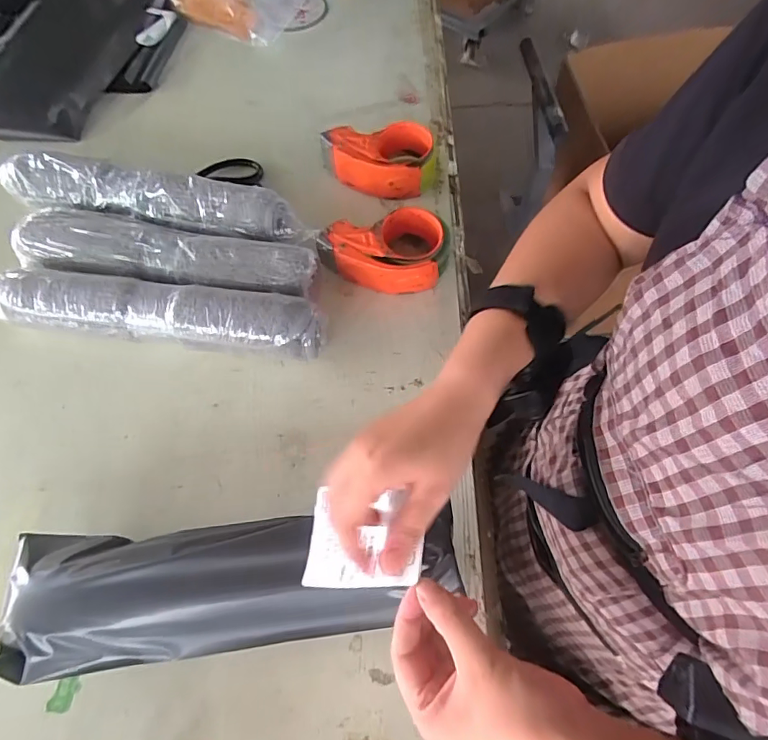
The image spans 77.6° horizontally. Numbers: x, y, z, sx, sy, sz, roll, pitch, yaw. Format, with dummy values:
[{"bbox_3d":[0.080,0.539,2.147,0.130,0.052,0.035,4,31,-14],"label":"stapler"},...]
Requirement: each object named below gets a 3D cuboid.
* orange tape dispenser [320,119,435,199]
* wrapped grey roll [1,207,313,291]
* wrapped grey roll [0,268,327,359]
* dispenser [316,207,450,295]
[{"bbox_3d":[-0.006,-0.294,0.686,0.166,0.065,0.086,-2,64,1],"label":"orange tape dispenser"},{"bbox_3d":[-0.283,-0.145,0.609,0.397,0.057,0.079,12,65,8],"label":"wrapped grey roll"},{"bbox_3d":[-0.276,-0.070,0.578,0.417,0.071,0.069,8,64,6],"label":"wrapped grey roll"},{"bbox_3d":[0.002,-0.143,0.606,0.158,0.061,0.099,-13,64,-5],"label":"dispenser"}]

